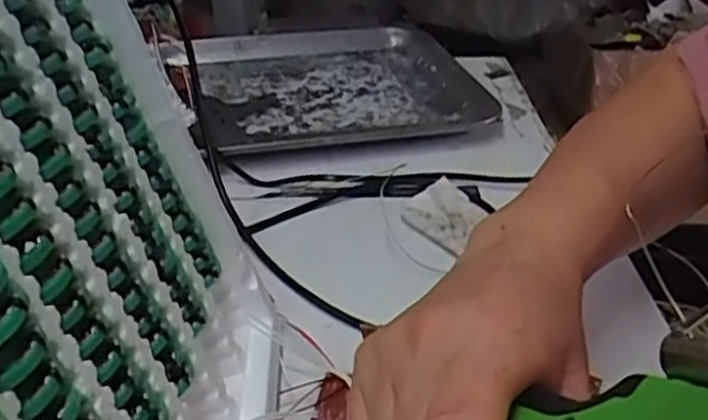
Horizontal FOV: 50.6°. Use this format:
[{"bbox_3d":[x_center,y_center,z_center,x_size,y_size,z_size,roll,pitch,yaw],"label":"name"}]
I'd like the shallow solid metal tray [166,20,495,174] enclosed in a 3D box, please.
[{"bbox_3d":[-0.023,-0.109,0.662,0.258,0.041,0.257,-10,32,-19],"label":"shallow solid metal tray"}]

